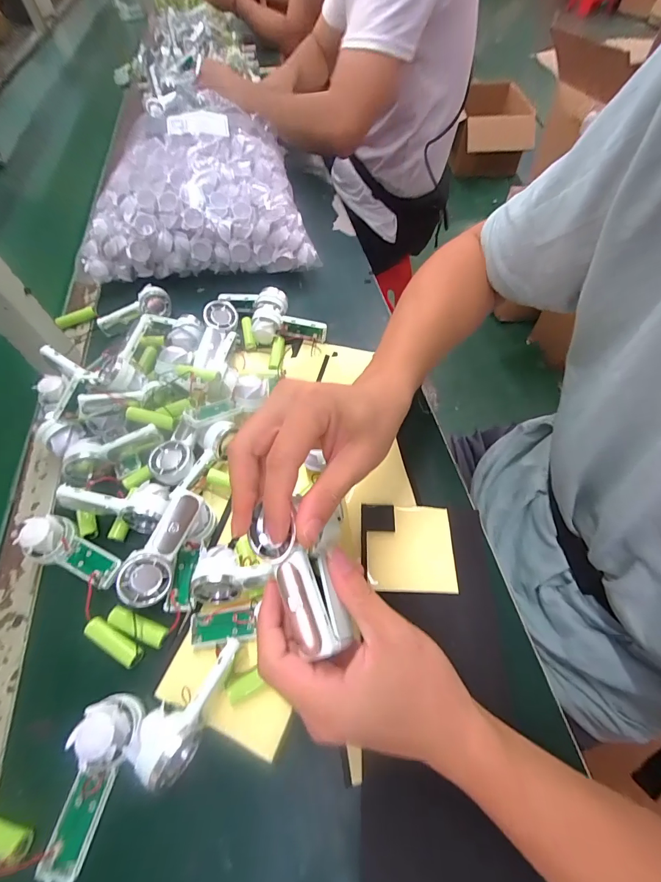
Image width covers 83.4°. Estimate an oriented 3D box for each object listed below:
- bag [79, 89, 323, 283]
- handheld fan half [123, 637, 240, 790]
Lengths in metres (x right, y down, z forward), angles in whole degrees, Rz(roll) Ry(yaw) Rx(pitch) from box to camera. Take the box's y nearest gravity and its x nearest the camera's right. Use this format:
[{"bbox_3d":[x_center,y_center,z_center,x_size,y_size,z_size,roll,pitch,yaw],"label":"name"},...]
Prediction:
[{"bbox_3d":[-0.194,-0.385,0.557,0.295,0.147,0.299,-7,57,-2],"label":"bag"},{"bbox_3d":[-0.099,0.183,0.262,0.037,0.029,0.088,26,62,18],"label":"handheld fan half"}]

